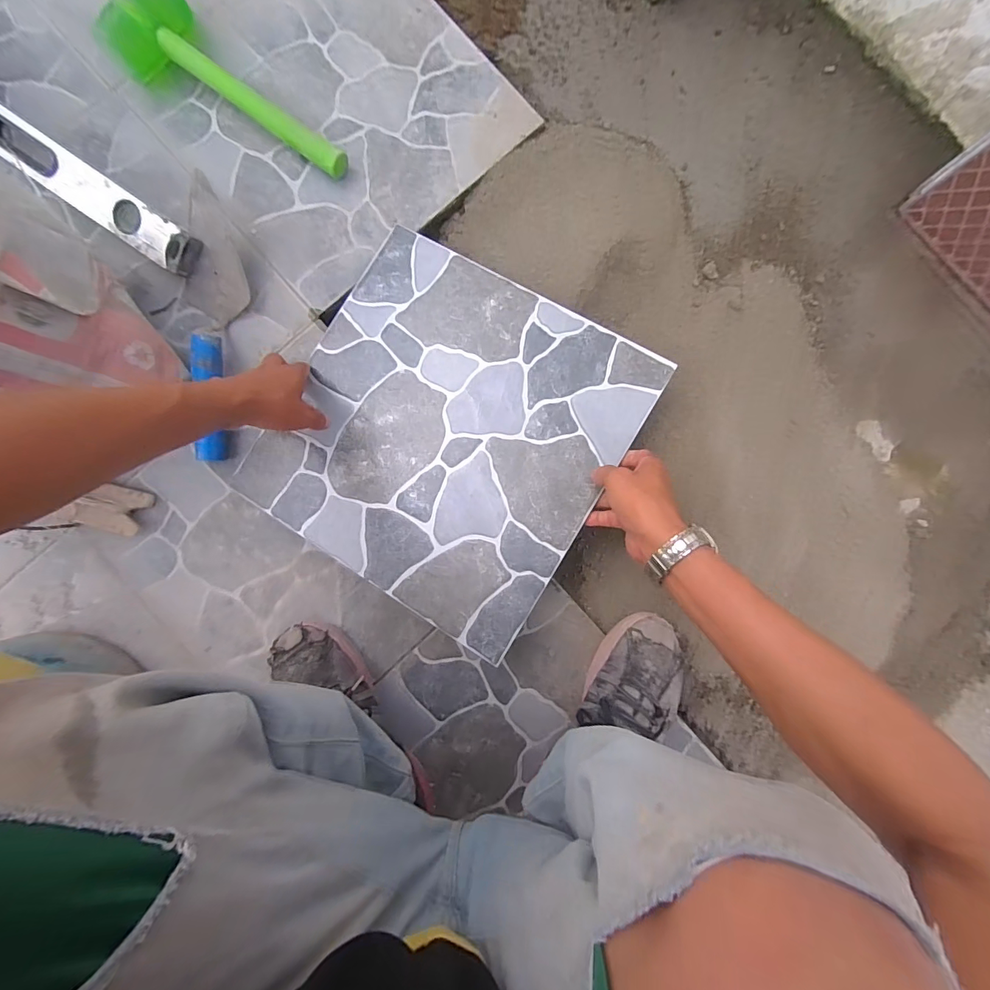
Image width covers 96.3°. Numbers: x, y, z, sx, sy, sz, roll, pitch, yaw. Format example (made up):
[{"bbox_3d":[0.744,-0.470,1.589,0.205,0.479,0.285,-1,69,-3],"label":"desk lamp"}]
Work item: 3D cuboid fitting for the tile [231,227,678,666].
[{"bbox_3d":[-0.058,-0.077,0.529,0.386,0.005,0.390,31,87,9],"label":"tile"}]

